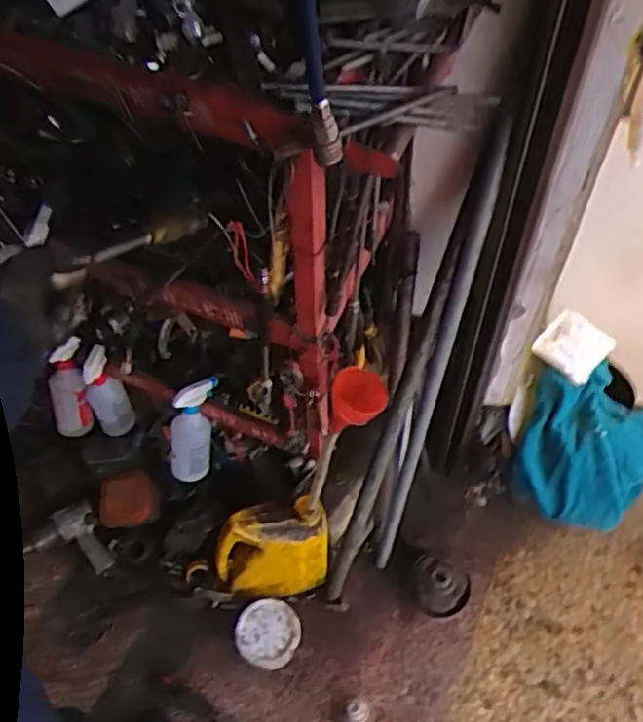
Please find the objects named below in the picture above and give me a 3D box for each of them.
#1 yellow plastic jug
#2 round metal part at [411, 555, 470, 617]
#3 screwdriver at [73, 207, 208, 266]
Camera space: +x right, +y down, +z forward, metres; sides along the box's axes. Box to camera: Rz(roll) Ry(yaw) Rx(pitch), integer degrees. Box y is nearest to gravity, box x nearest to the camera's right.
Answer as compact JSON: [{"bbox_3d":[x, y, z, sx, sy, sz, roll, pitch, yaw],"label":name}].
[{"bbox_3d":[-0.096,0.379,1.303,0.218,0.238,0.110,-12,55,-7],"label":"yellow plastic jug"},{"bbox_3d":[0.255,0.480,1.395,0.129,0.096,0.104,1,54,3],"label":"round metal part"},{"bbox_3d":[-0.186,-0.140,0.728,0.027,0.027,0.177,29,37,15],"label":"screwdriver"}]

